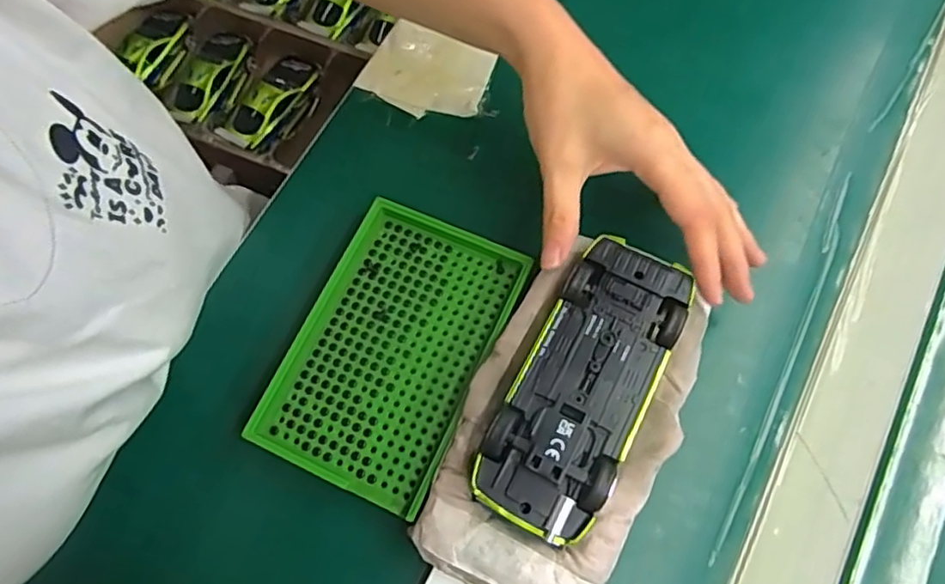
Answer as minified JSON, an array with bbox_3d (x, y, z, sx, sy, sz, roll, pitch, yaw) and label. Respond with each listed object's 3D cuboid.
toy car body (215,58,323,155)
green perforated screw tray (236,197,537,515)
[{"bbox_3d":[-0.210,-0.195,0.654,0.069,0.033,0.122,26,73,12],"label":"toy car body"},{"bbox_3d":[-0.041,0.027,0.310,0.093,0.014,0.135,22,72,11],"label":"green perforated screw tray"}]

